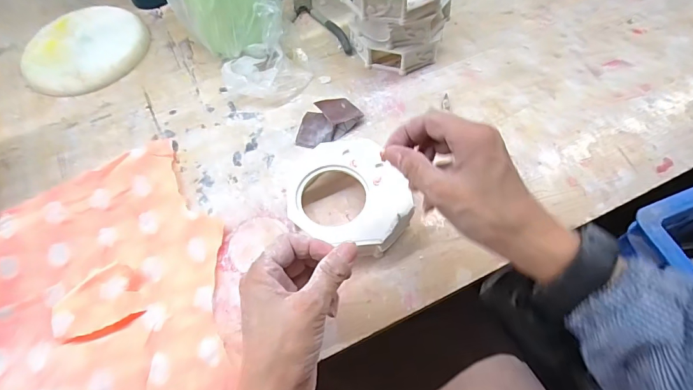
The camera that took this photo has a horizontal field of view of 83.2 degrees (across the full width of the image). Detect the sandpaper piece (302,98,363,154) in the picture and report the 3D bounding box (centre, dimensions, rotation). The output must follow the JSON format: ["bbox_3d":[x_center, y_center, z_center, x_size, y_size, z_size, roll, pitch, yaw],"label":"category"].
[{"bbox_3d":[-0.009,-0.095,0.450,0.043,0.026,0.039,-37,65,-16],"label":"sandpaper piece"}]

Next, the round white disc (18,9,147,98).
[{"bbox_3d":[-0.358,-0.202,0.537,0.159,0.020,0.155,-1,60,3],"label":"round white disc"}]

